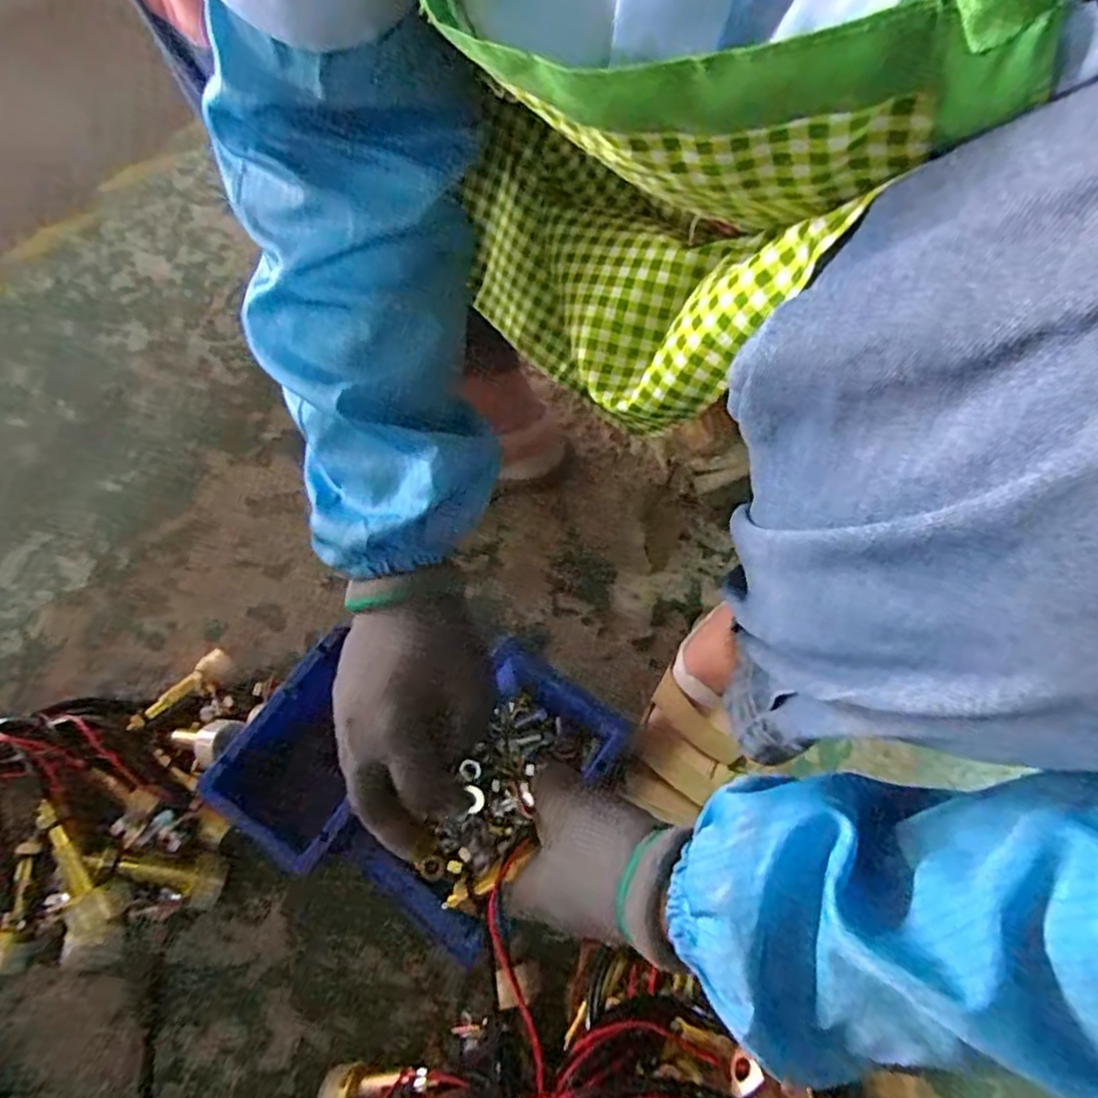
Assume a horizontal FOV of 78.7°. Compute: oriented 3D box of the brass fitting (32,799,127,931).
[{"bbox_3d":[-0.298,0.197,0.420,0.026,0.019,0.084,-28,90,-16],"label":"brass fitting"}]

